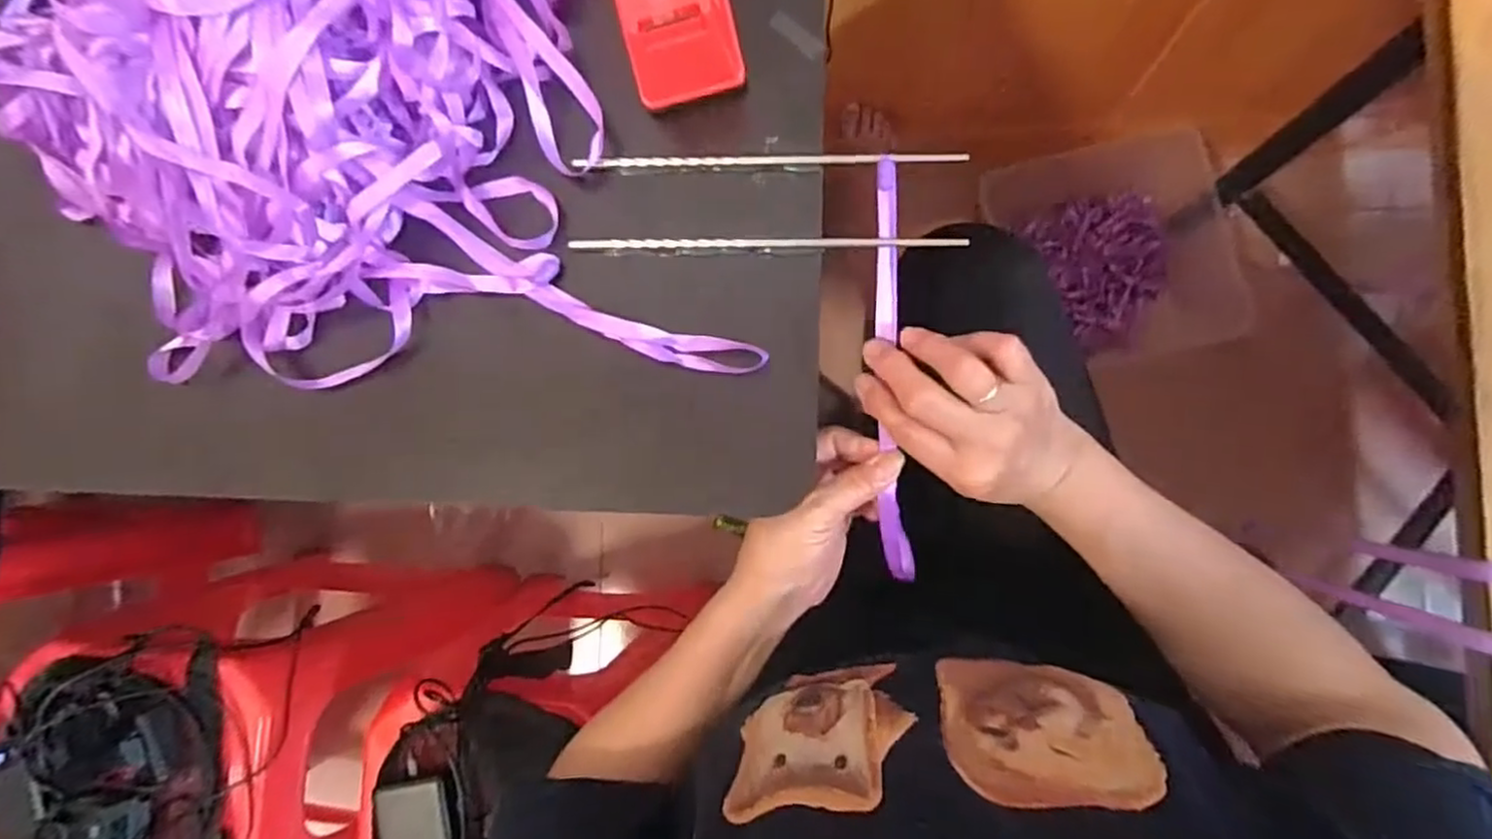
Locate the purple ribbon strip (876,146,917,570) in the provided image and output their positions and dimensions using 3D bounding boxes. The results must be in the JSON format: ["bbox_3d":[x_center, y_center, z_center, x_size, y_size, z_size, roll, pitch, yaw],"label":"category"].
[{"bbox_3d":[0.087,-0.020,0.416,0.021,0.020,0.250,-3,102,4],"label":"purple ribbon strip"}]

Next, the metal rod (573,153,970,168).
[{"bbox_3d":[0.012,-0.147,0.406,0.219,0.010,0.008,0,84,5],"label":"metal rod"}]

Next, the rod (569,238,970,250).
[{"bbox_3d":[0.010,-0.099,0.400,0.220,0.006,0.007,1,84,5],"label":"rod"}]

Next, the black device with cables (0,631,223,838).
[{"bbox_3d":[-0.644,0.403,0.721,0.262,0.095,0.336,-11,84,6],"label":"black device with cables"}]

